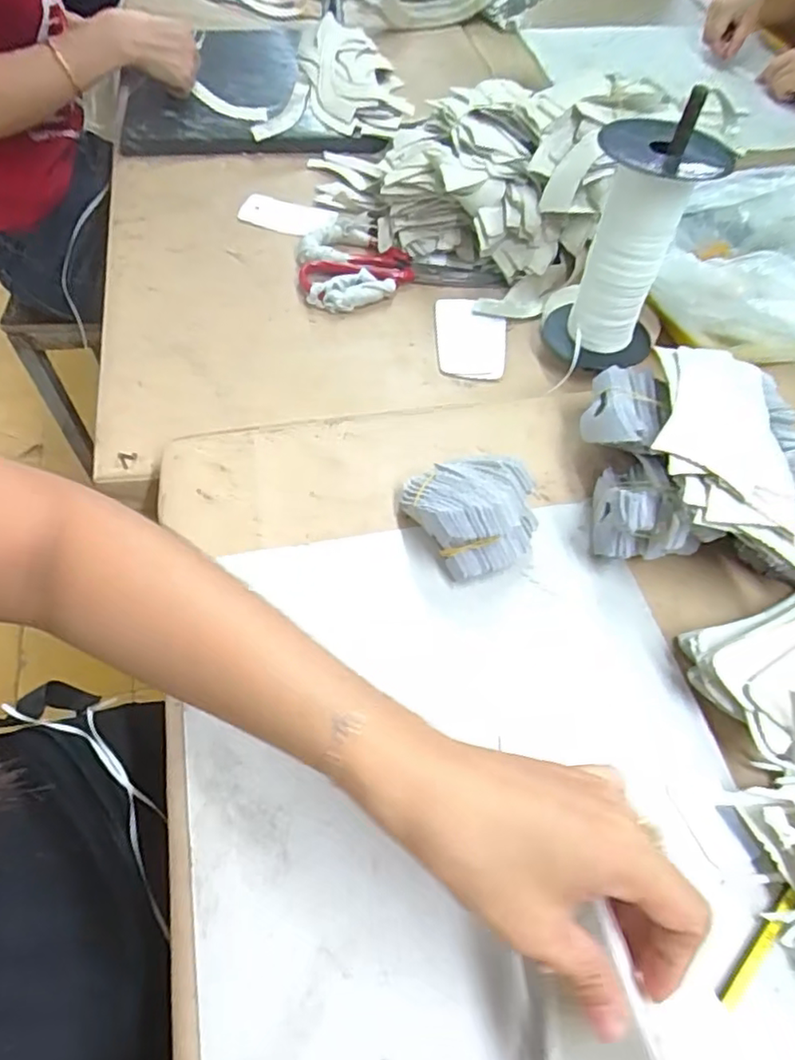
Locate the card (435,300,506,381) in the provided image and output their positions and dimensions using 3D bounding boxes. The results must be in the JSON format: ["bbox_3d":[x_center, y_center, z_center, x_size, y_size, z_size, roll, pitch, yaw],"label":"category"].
[{"bbox_3d":[0.070,-0.187,0.605,0.067,0.008,0.103,5,58,1],"label":"card"}]

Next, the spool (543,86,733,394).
[{"bbox_3d":[0.191,-0.229,0.515,0.094,0.193,0.096,19,58,9],"label":"spool"}]

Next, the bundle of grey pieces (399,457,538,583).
[{"bbox_3d":[0.051,-0.017,0.423,0.072,0.049,0.088,-24,62,-18],"label":"bundle of grey pieces"}]

